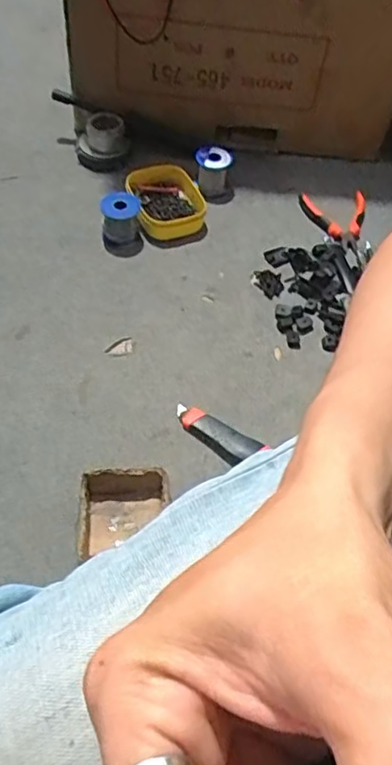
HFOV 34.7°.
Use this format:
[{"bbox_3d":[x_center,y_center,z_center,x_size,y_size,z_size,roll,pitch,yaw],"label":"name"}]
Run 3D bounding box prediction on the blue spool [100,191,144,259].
[{"bbox_3d":[-0.119,-0.253,1.007,0.064,0.072,0.072,-5,57,-8],"label":"blue spool"}]

